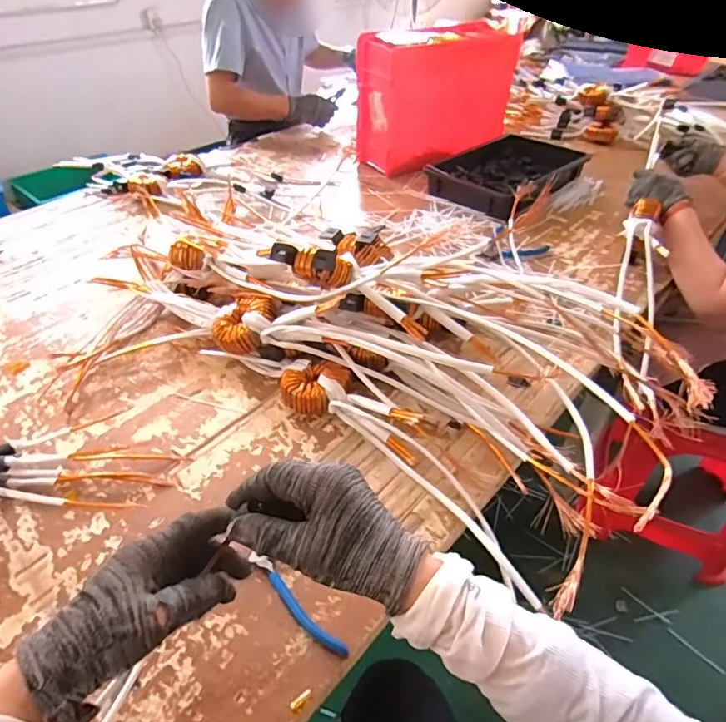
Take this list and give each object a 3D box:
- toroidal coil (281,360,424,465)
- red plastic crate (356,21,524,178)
[{"bbox_3d":[-0.016,0.052,0.648,0.207,0.052,0.082,19,46,22],"label":"toroidal coil"},{"bbox_3d":[0.181,-0.666,1.258,0.404,0.294,0.156,-23,46,-22],"label":"red plastic crate"}]

